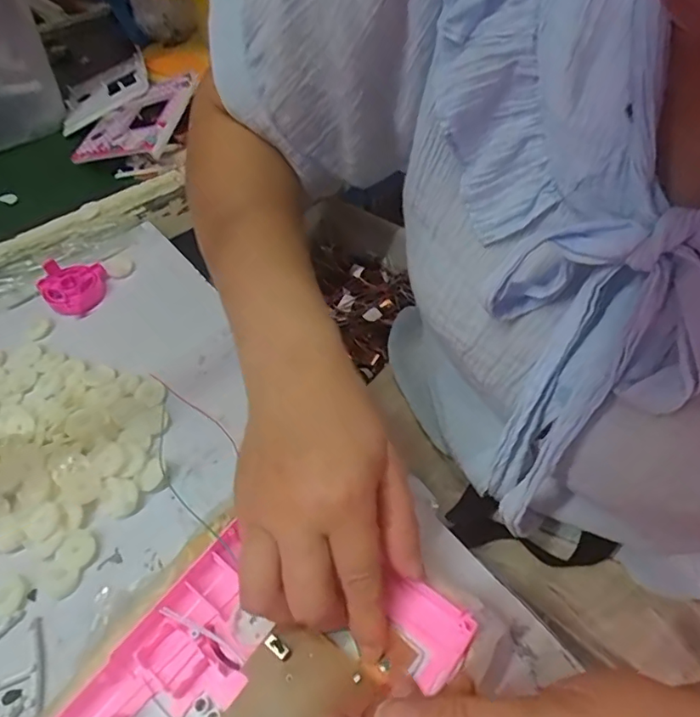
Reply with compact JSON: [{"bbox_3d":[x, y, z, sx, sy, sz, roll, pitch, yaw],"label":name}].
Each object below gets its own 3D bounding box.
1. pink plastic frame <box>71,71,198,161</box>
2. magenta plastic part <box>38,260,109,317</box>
[{"bbox_3d":[-0.245,-0.272,0.610,0.119,0.016,0.127,-3,55,18],"label":"pink plastic frame"},{"bbox_3d":[-0.243,-0.064,0.475,0.054,0.029,0.051,-2,51,2],"label":"magenta plastic part"}]

